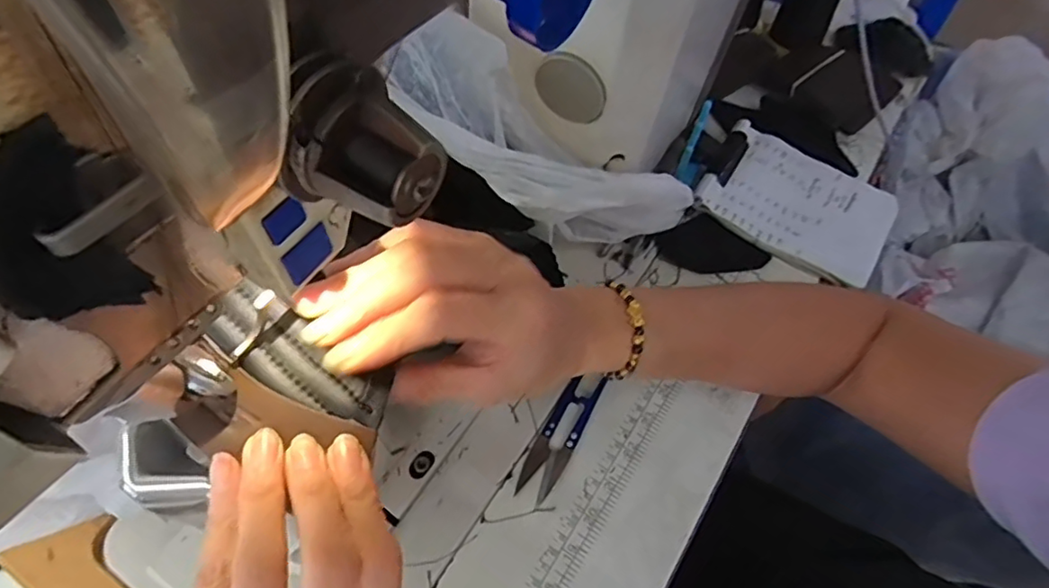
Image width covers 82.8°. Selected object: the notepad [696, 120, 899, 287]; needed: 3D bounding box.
[{"bbox_3d":[0.225,-0.076,0.490,0.143,0.012,0.105,30,68,16],"label":"notepad"}]

